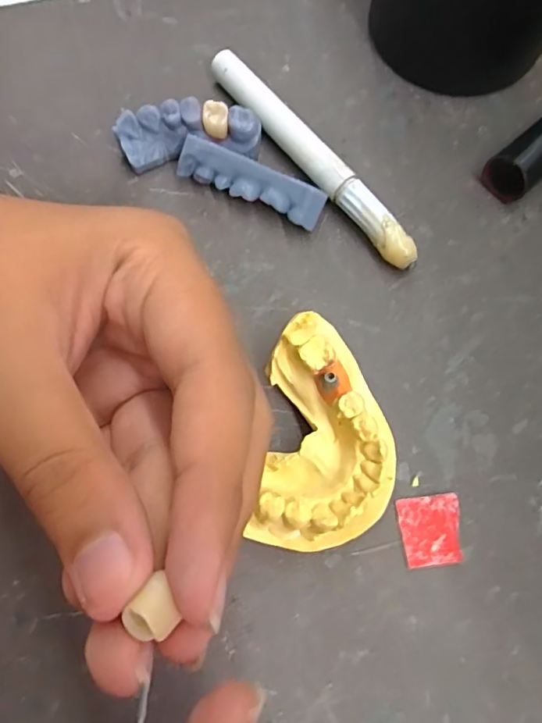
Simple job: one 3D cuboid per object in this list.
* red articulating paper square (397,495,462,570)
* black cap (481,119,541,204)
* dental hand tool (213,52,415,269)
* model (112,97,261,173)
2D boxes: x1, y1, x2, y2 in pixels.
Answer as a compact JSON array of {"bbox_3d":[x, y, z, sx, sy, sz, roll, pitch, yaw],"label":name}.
[{"bbox_3d":[0.050,0.053,0.159,0.019,0.004,0.021,-7,76,-3],"label":"red articulating paper square"},{"bbox_3d":[0.098,-0.077,0.187,0.041,0.018,0.016,-40,80,-11],"label":"black cap"},{"bbox_3d":[0.014,-0.073,0.185,0.011,0.014,0.104,-38,80,-11],"label":"dental hand tool"},{"bbox_3d":[-0.029,-0.082,0.183,0.050,0.014,0.015,-3,75,-3],"label":"model"}]

